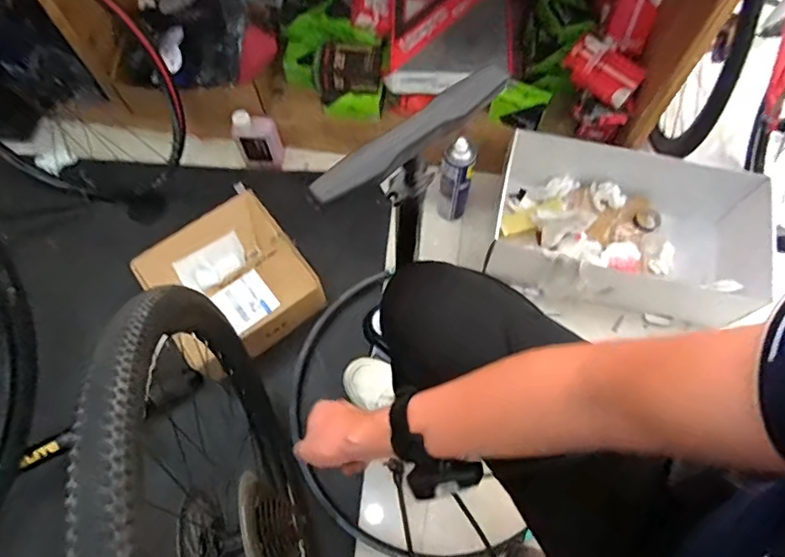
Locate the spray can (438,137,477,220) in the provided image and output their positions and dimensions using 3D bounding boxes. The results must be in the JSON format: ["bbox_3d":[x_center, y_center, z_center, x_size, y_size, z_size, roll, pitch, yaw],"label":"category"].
[{"bbox_3d":[0.130,-0.198,1.078,0.067,0.226,0.067,11,67,5],"label":"spray can"}]

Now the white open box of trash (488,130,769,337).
[{"bbox_3d":[0.443,-0.081,1.066,0.474,0.168,0.331,13,67,6],"label":"white open box of trash"}]

